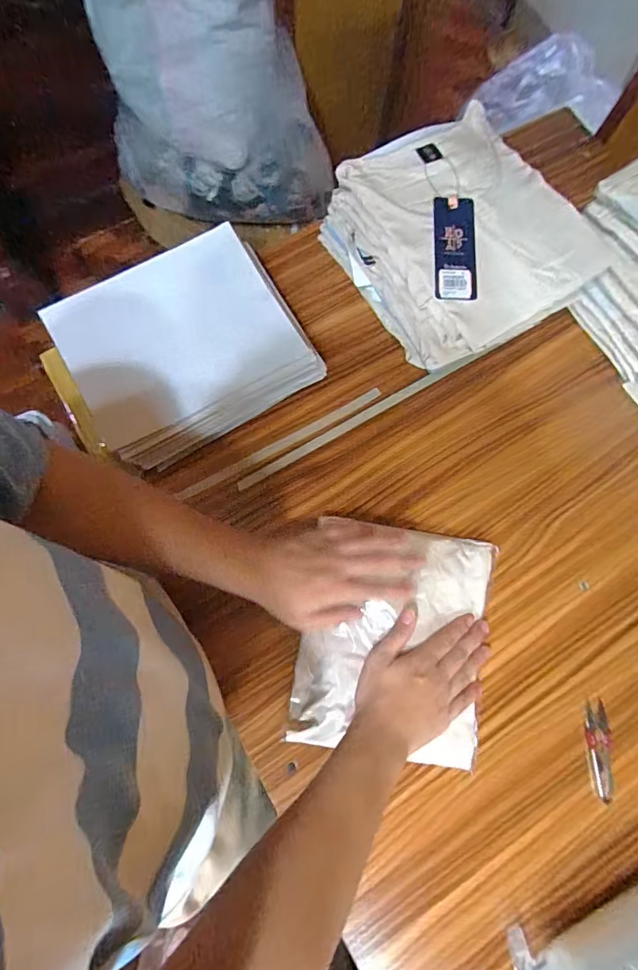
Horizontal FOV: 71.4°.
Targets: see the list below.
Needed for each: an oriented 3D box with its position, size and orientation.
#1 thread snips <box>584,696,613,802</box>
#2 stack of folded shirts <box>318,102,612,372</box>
[{"bbox_3d":[0.321,0.304,0.506,0.027,0.005,0.099,5,77,0],"label":"thread snips"},{"bbox_3d":[0.166,-0.297,0.564,0.209,0.158,0.273,-31,79,-8],"label":"stack of folded shirts"}]

